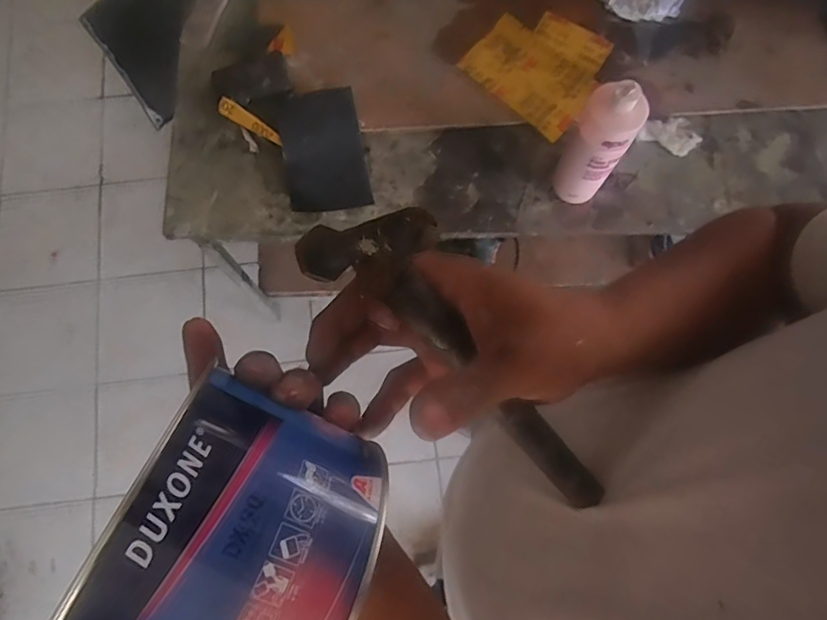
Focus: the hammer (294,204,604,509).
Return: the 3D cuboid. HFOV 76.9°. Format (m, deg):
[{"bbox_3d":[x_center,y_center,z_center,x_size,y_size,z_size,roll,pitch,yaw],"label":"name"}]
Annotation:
[{"bbox_3d":[0.031,0.033,0.272,0.038,0.100,0.206,-47,115,-8],"label":"hammer"}]

